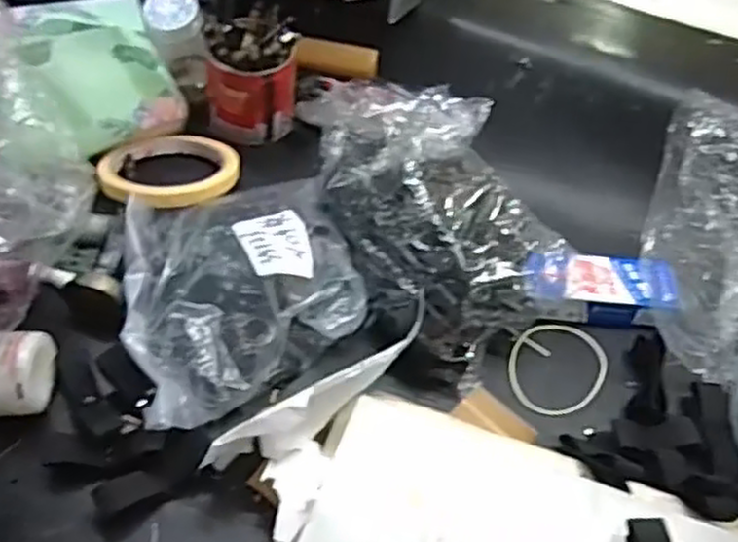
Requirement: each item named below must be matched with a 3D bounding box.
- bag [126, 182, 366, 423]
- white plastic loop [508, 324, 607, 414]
[{"bbox_3d":[-0.078,0.005,0.462,0.139,0.053,0.170,-12,53,-17],"label":"bag"},{"bbox_3d":[0.119,0.062,0.478,0.060,0.008,0.070,21,51,10],"label":"white plastic loop"}]

